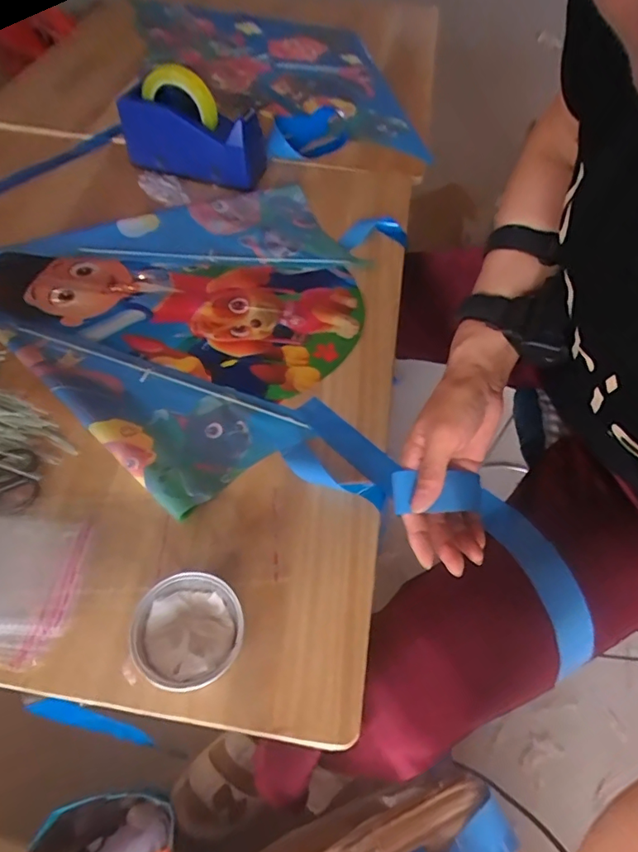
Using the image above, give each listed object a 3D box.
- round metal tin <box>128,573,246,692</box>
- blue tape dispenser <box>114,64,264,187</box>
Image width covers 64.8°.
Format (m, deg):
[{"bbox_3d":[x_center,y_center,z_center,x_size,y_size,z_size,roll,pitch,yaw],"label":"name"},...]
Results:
[{"bbox_3d":[-0.099,0.160,0.388,0.079,0.038,0.080,1,55,-2],"label":"round metal tin"},{"bbox_3d":[-0.188,-0.438,0.731,0.224,0.111,0.091,26,57,15],"label":"blue tape dispenser"}]

